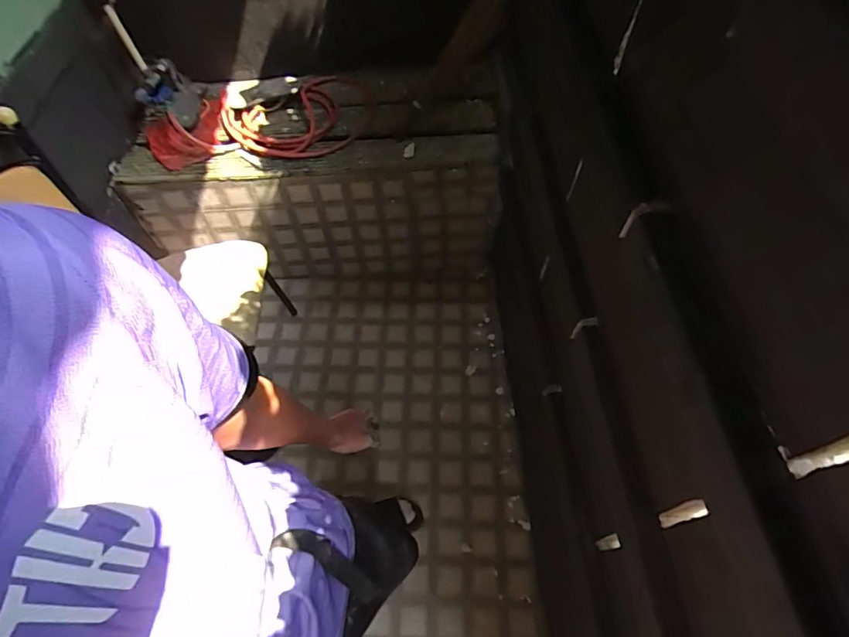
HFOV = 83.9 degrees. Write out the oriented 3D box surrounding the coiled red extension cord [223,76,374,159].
[{"bbox_3d":[-0.383,-0.639,1.509,0.473,0.054,0.288,-20,58,-11],"label":"coiled red extension cord"}]

